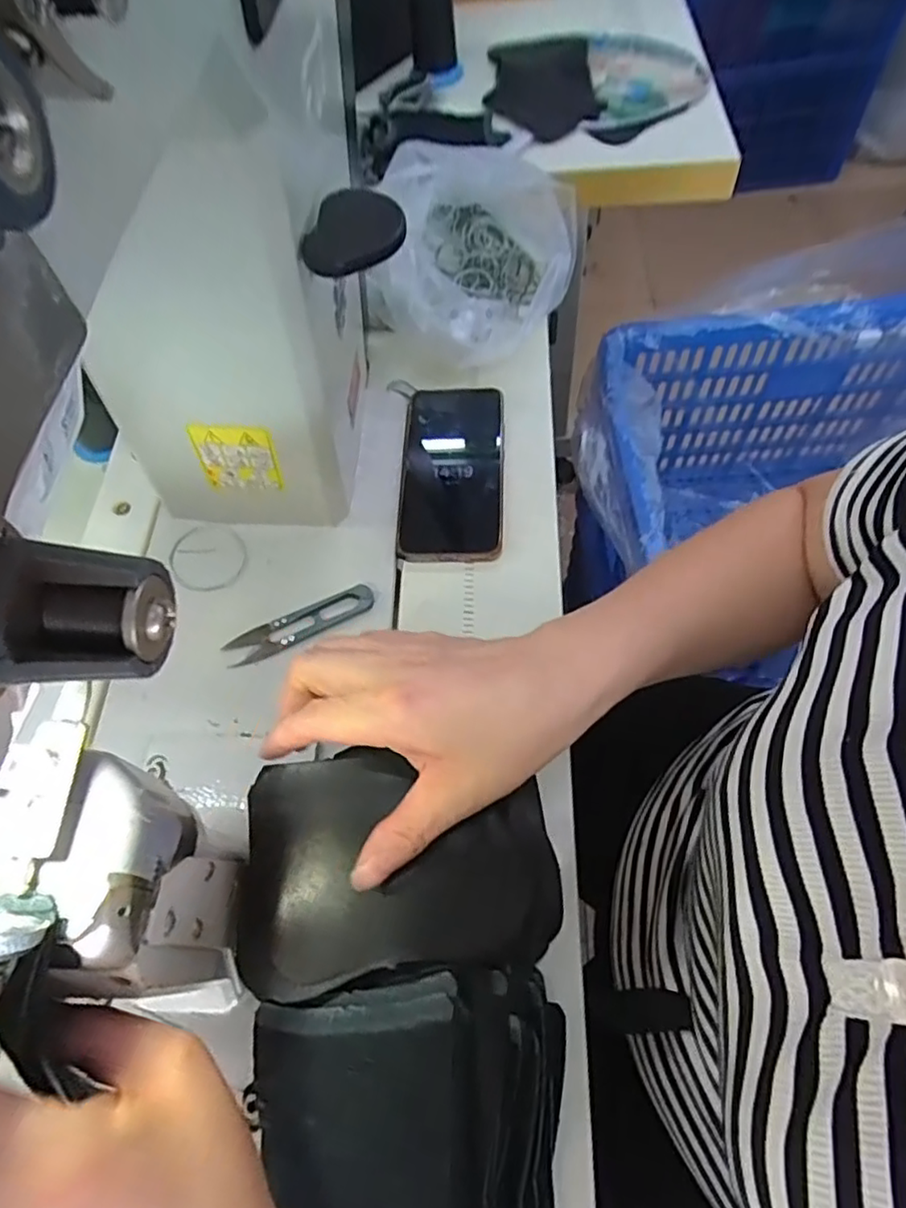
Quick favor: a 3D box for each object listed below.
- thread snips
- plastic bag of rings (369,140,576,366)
[{"bbox_3d":[-0.101,0.015,0.423,0.100,0.011,0.023,-27,63,-10],"label":"thread snips"},{"bbox_3d":[0.016,-0.290,0.508,0.150,0.095,0.178,12,63,11],"label":"plastic bag of rings"}]

